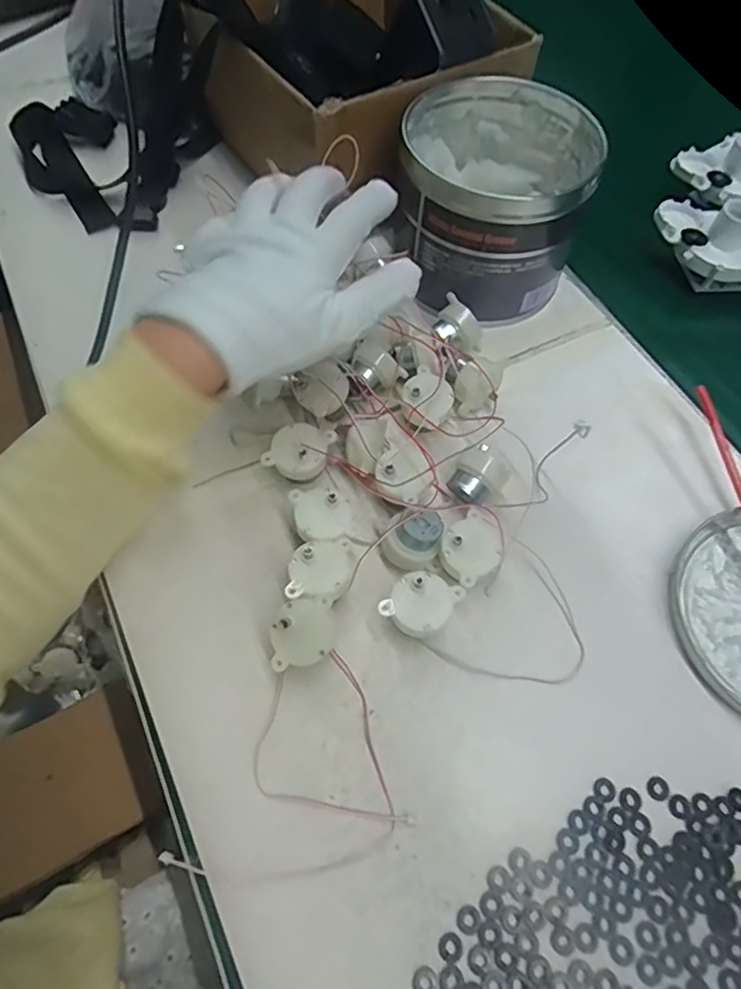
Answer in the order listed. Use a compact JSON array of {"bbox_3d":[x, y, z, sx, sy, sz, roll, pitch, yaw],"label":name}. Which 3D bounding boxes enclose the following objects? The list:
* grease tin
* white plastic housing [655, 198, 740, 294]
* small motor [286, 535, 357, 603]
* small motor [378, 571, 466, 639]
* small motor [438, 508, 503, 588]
[{"bbox_3d":[0.082,-0.204,0.415,0.124,0.086,0.137,10,63,3],"label":"grease tin"},{"bbox_3d":[0.268,-0.189,0.450,0.104,0.052,0.054,16,64,6],"label":"white plastic housing"},{"bbox_3d":[-0.026,0.043,0.321,0.032,0.024,0.034,1,63,-2],"label":"small motor"},{"bbox_3d":[0.026,0.059,0.314,0.031,0.026,0.038,34,67,14],"label":"small motor"},{"bbox_3d":[0.055,0.032,0.328,0.037,0.025,0.031,-35,69,-18],"label":"small motor"}]

